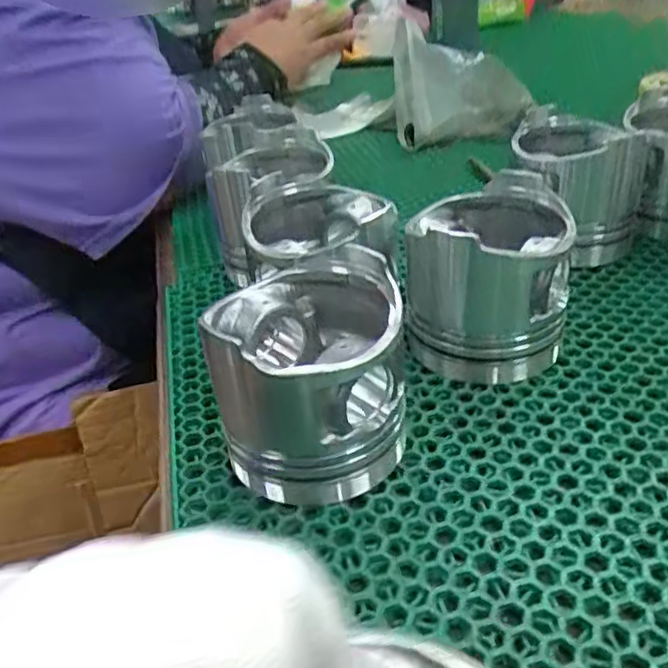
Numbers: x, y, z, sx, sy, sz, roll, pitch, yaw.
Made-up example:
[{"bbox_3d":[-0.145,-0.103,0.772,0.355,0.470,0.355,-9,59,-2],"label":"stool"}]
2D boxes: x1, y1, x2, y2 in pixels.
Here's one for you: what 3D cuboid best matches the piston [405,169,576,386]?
[{"bbox_3d":[0.088,-0.032,0.373,0.087,0.084,0.092,2,34,14],"label":"piston"}]

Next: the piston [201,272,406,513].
[{"bbox_3d":[-0.012,0.023,0.311,0.088,0.082,0.092,-6,33,1],"label":"piston"}]

